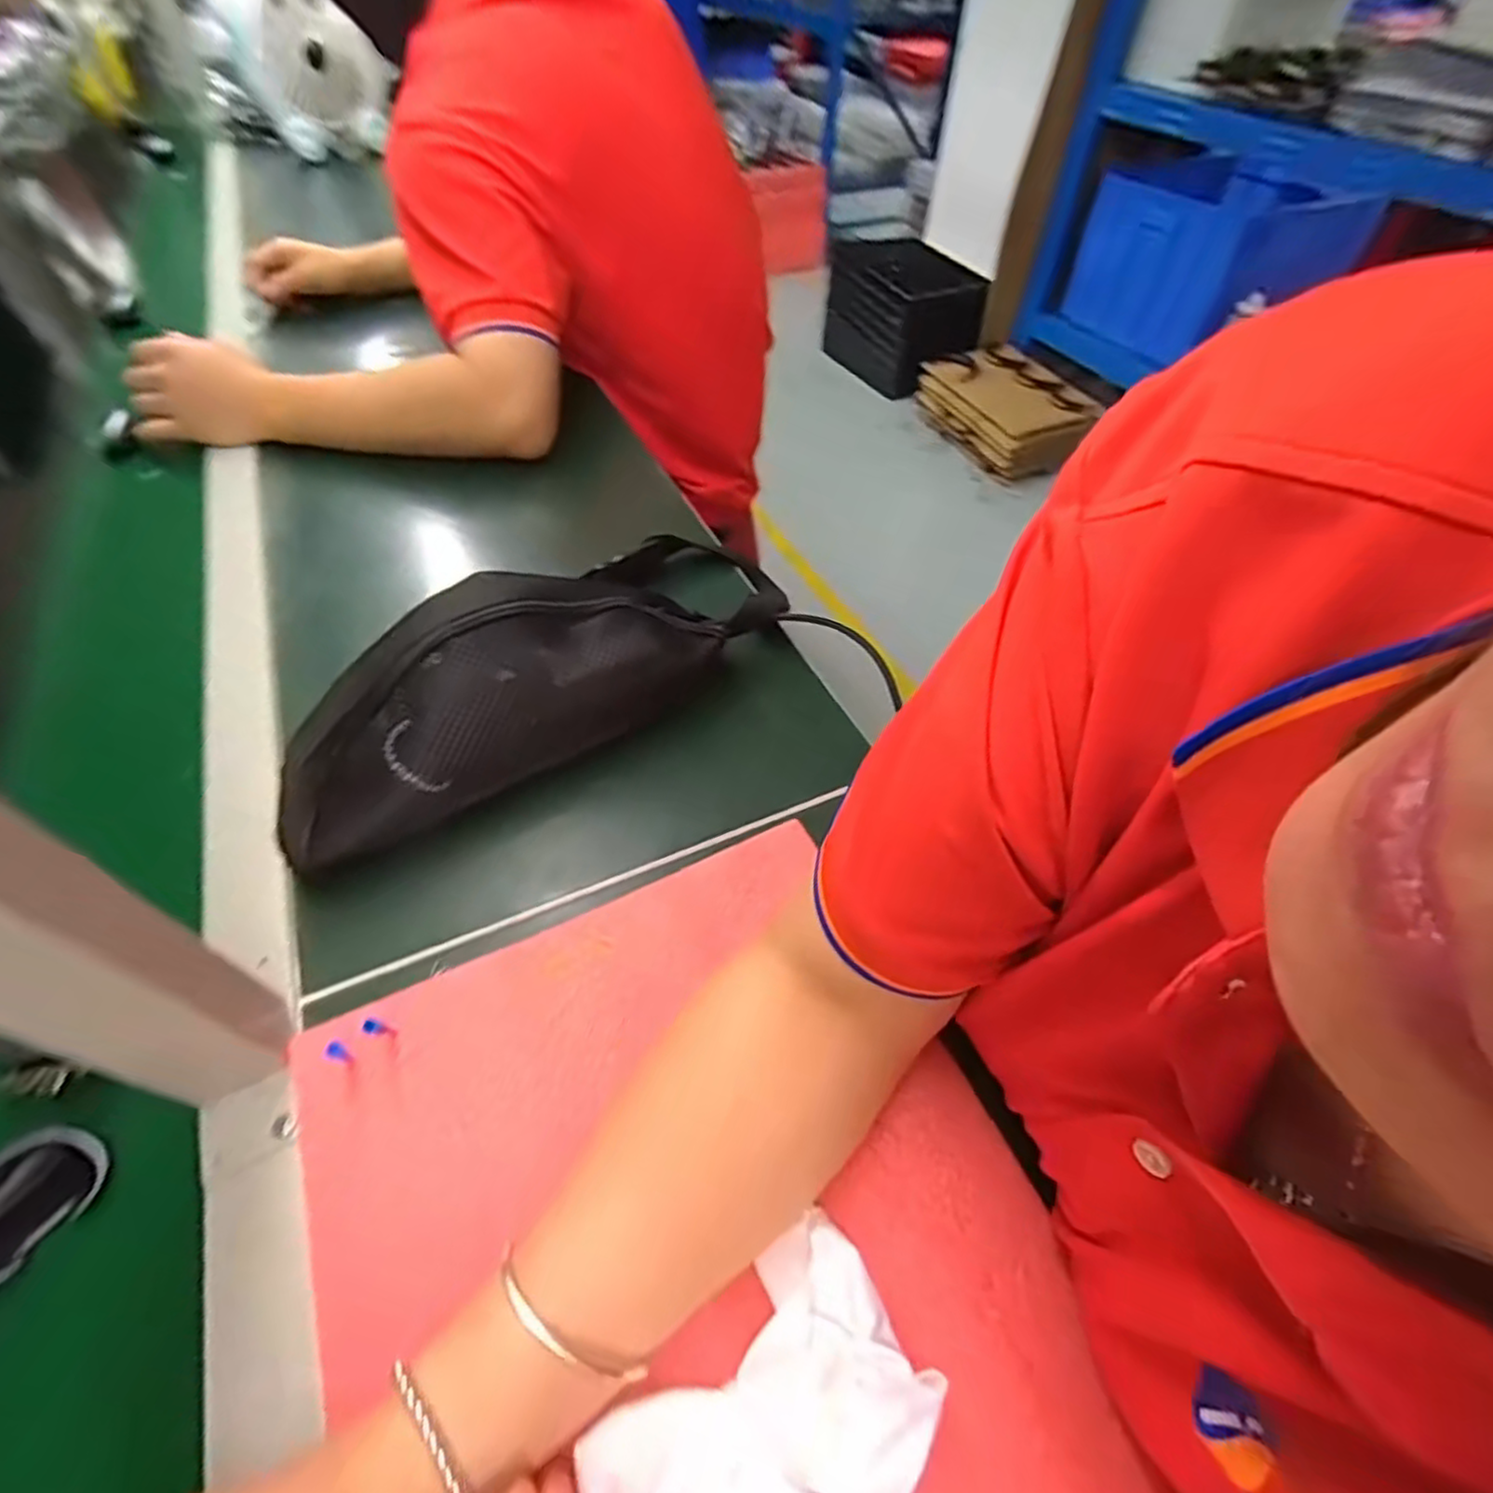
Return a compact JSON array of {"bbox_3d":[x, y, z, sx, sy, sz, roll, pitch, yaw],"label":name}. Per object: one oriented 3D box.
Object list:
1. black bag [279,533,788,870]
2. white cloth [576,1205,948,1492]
[{"bbox_3d":[-0.123,-0.049,0.443,0.340,0.099,0.113,-29,58,-23],"label":"black bag"},{"bbox_3d":[0.010,0.236,0.232,0.117,0.020,0.084,-32,59,-24],"label":"white cloth"}]

